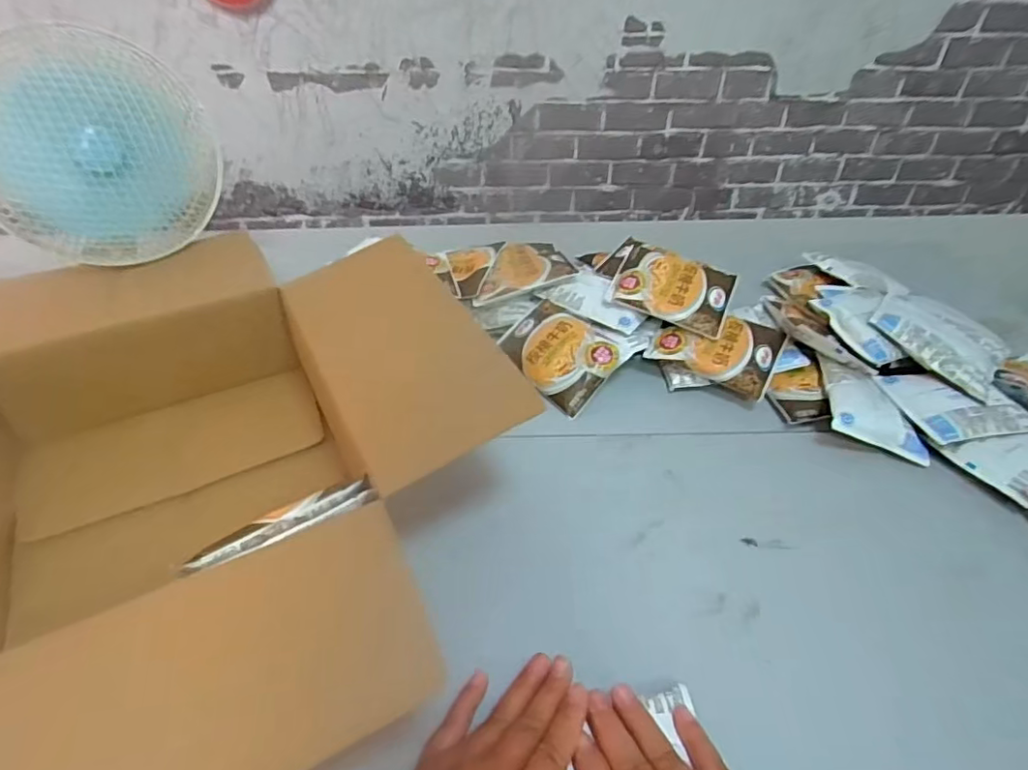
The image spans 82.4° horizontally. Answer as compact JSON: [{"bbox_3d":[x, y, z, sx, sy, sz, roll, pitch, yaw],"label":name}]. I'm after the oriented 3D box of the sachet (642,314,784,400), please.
[{"bbox_3d":[0.227,-0.044,0.655,0.130,0.023,0.089,23,68,15],"label":"sachet"}]

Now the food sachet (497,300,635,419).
[{"bbox_3d":[0.053,-0.040,0.660,0.126,0.025,0.112,38,75,25],"label":"food sachet"}]

